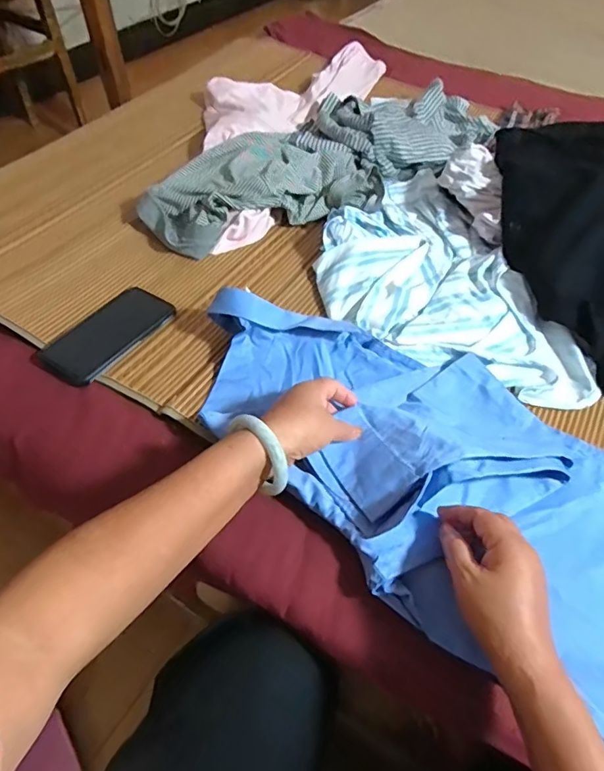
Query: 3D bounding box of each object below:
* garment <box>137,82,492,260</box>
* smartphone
[{"bbox_3d":[0.074,-0.392,0.861,0.246,0.074,0.698,38,60,25],"label":"garment"},{"bbox_3d":[-0.238,-0.065,0.625,0.087,0.011,0.164,27,52,20],"label":"smartphone"}]

